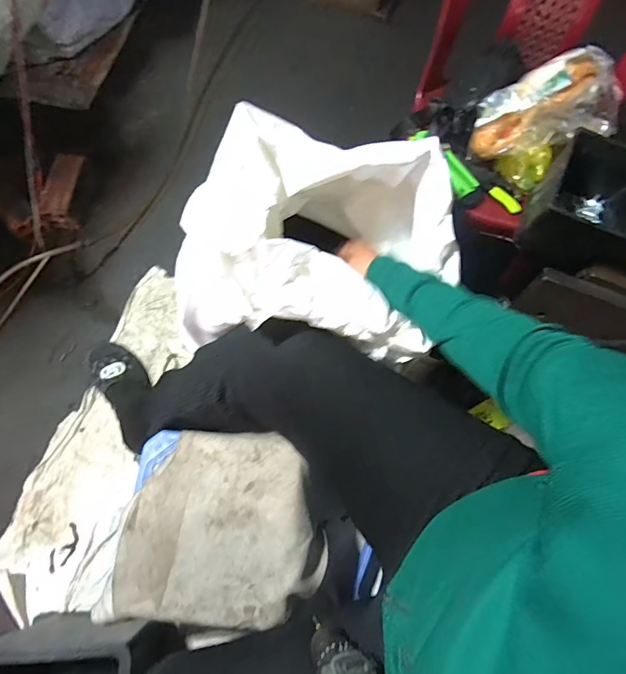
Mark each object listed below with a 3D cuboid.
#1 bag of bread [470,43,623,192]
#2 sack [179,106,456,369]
[{"bbox_3d":[0.351,-0.330,0.615,0.170,0.115,0.143,-35,76,-11],"label":"bag of bread"},{"bbox_3d":[0.028,-0.118,0.499,0.332,0.167,0.256,-2,72,-2],"label":"sack"}]

